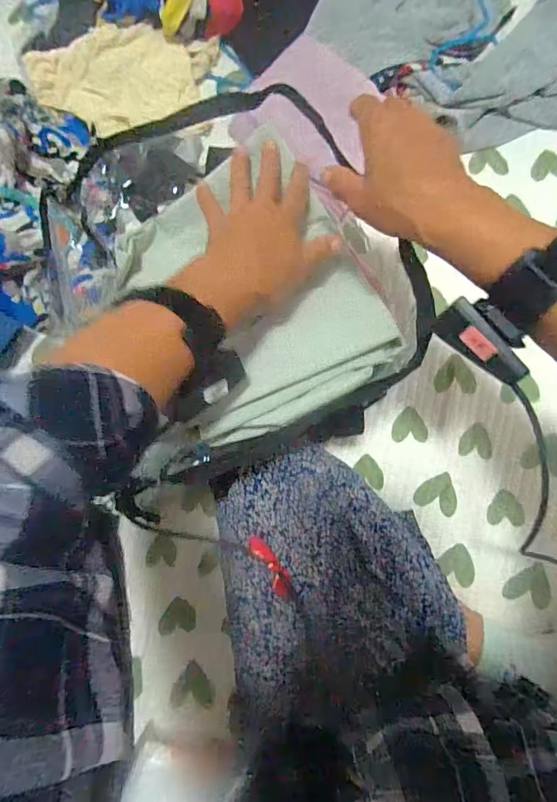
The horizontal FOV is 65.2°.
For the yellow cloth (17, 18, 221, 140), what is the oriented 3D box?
[{"bbox_3d":[-0.220,-0.456,0.626,0.256,0.019,0.137,-3,101,-3],"label":"yellow cloth"}]

